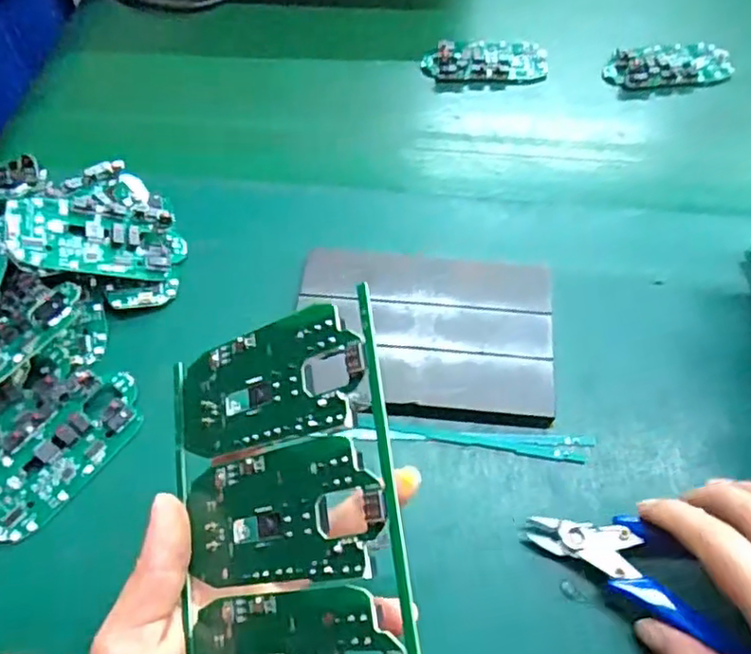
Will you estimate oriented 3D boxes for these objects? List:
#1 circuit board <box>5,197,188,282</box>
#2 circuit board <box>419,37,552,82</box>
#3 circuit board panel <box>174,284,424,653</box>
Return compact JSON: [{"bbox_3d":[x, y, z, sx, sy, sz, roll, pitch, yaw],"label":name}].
[{"bbox_3d":[-0.162,-0.053,0.378,0.097,0.011,0.045,4,72,-33],"label":"circuit board"},{"bbox_3d":[0.088,-0.216,0.514,0.098,0.018,0.048,-5,56,-4],"label":"circuit board"},{"bbox_3d":[-0.031,0.088,0.219,0.105,0.004,0.186,-21,68,33],"label":"circuit board panel"}]

